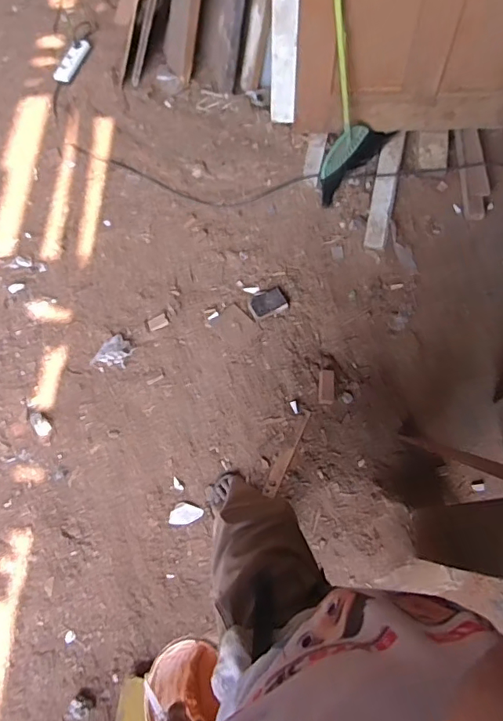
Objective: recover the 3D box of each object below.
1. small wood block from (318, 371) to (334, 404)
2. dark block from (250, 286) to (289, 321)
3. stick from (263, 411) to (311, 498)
[{"bbox_3d":[0.220,0.079,1.457,0.044,0.015,0.103,4,72,4],"label":"small wood block"},{"bbox_3d":[0.055,-0.181,1.539,0.116,0.034,0.081,-27,73,-6],"label":"dark block"},{"bbox_3d":[0.100,0.259,1.404,0.037,0.014,0.261,23,75,10],"label":"stick"}]

